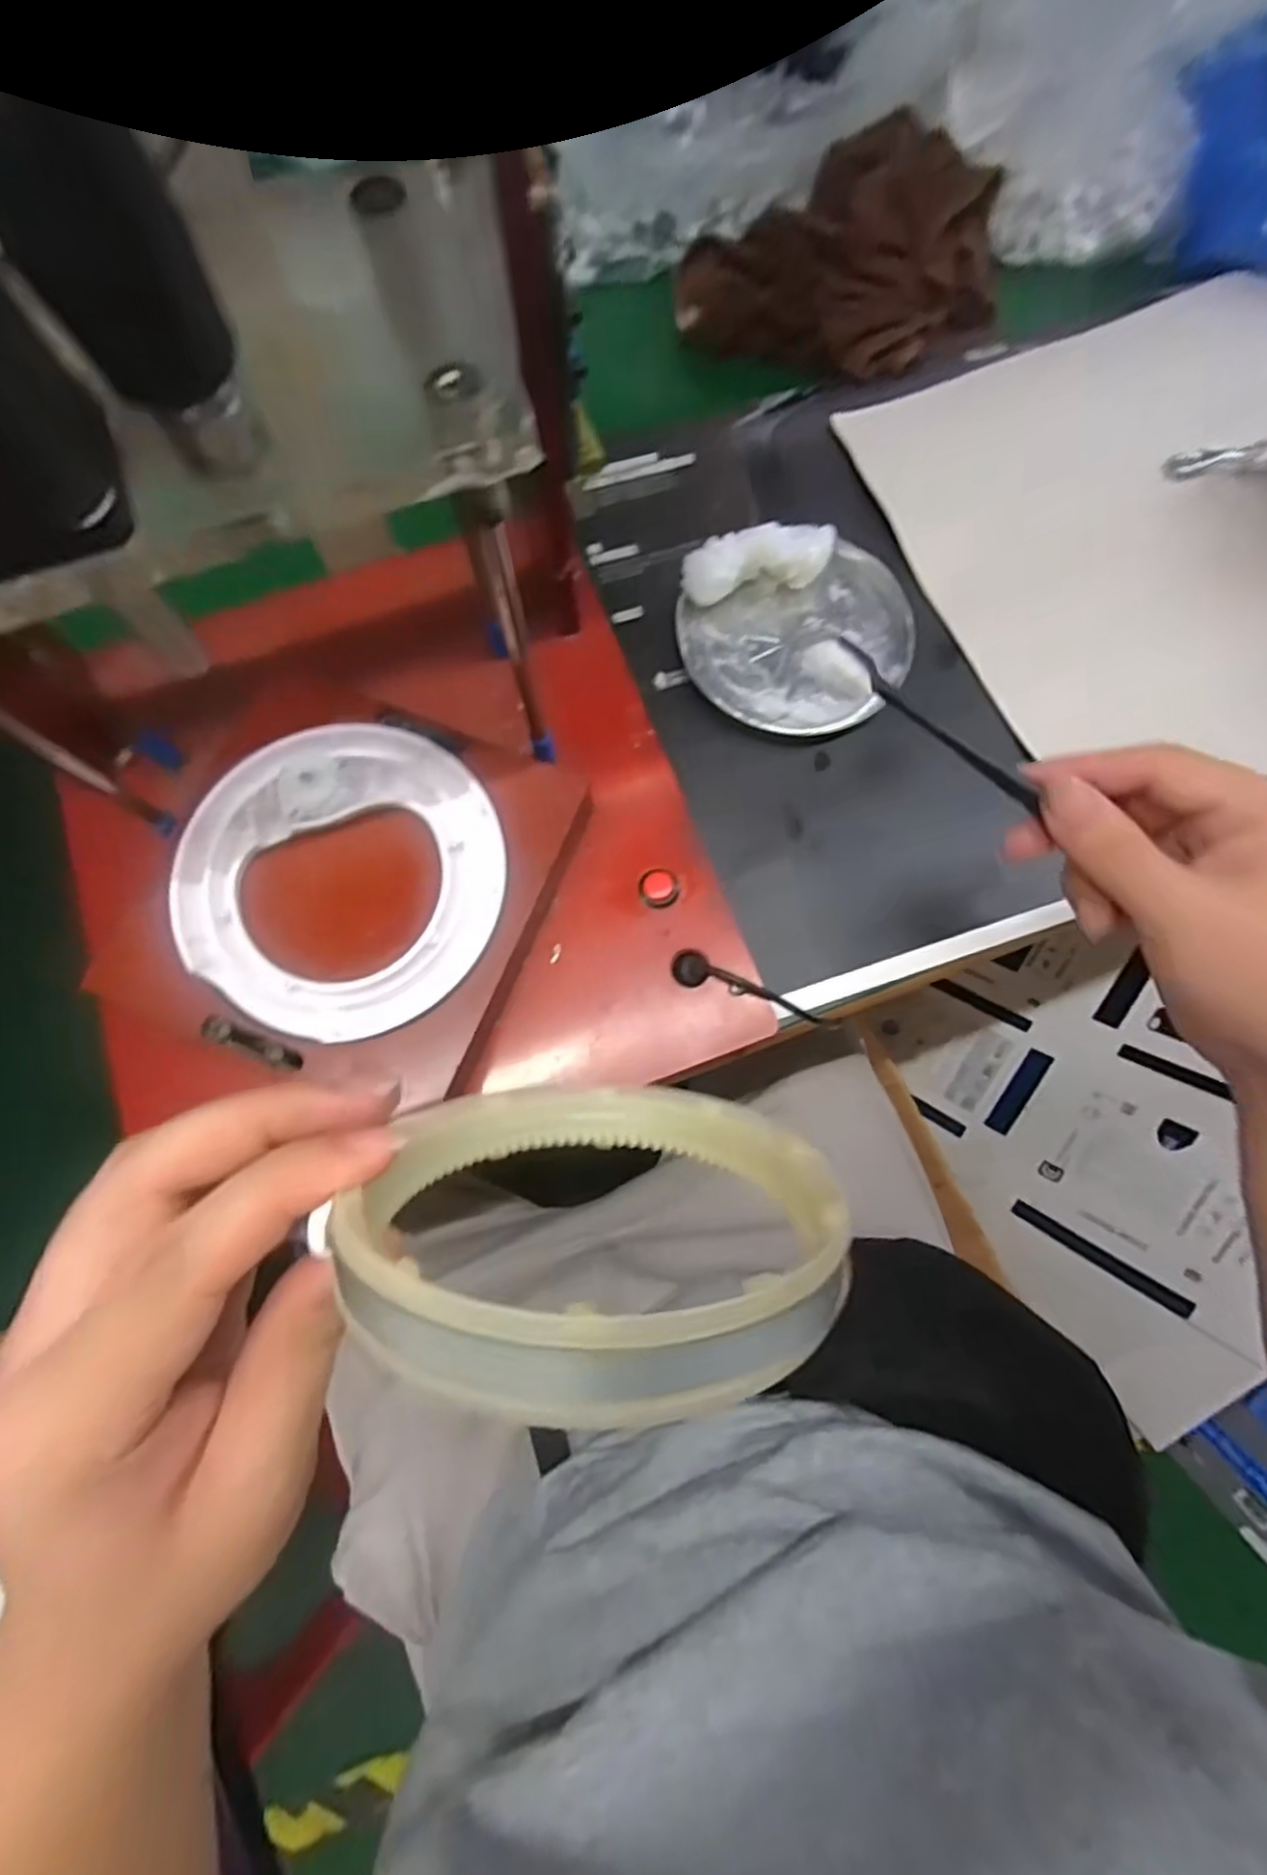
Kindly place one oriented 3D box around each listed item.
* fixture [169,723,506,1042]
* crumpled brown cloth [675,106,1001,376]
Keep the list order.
[{"bbox_3d":[-0.123,-0.026,0.296,0.133,0.009,0.132,0,78,0],"label":"fixture"},{"bbox_3d":[0.133,-0.415,0.438,0.184,0.059,0.128,-22,76,-5],"label":"crumpled brown cloth"}]

